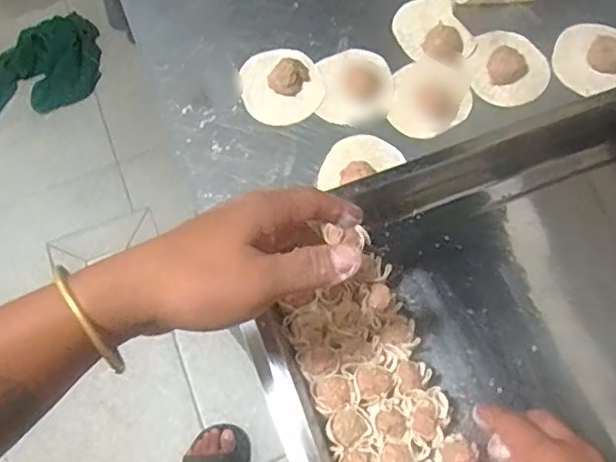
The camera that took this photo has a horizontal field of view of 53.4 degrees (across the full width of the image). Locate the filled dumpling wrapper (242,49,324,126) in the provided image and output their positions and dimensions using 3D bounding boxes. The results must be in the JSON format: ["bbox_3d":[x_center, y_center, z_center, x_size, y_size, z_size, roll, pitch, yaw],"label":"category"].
[{"bbox_3d":[-0.026,-0.148,0.594,0.076,0.025,0.082,-1,72,2],"label":"filled dumpling wrapper"}]

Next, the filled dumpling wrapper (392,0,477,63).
[{"bbox_3d":[0.122,-0.202,0.602,0.068,0.019,0.082,-21,72,-5],"label":"filled dumpling wrapper"}]

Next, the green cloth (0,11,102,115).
[{"bbox_3d":[-0.738,-0.339,1.560,0.186,0.116,0.523,41,75,17],"label":"green cloth"}]

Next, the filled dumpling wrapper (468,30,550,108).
[{"bbox_3d":[0.194,-0.160,0.583,0.074,0.018,0.084,23,74,9],"label":"filled dumpling wrapper"}]

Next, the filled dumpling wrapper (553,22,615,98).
[{"bbox_3d":[0.278,-0.172,0.586,0.077,0.024,0.073,-1,72,2],"label":"filled dumpling wrapper"}]

